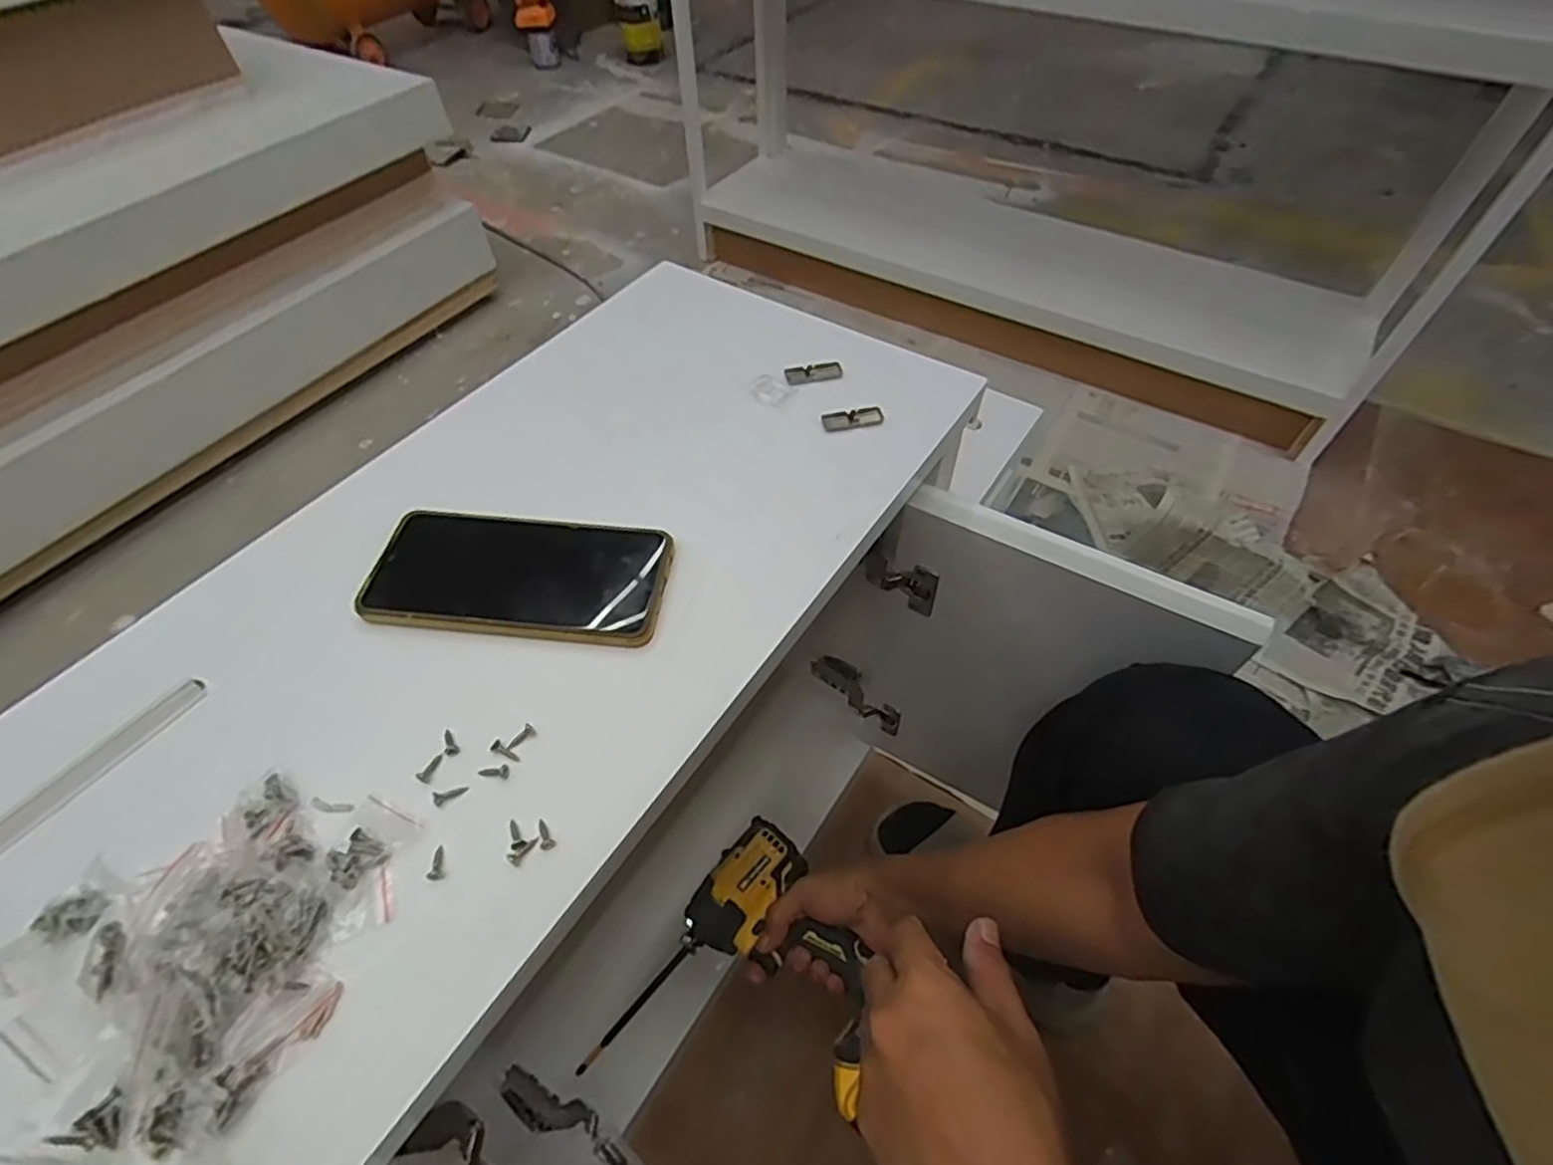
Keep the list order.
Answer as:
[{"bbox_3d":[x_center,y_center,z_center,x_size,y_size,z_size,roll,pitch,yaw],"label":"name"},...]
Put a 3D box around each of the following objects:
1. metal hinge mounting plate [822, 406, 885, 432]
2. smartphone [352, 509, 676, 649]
[{"bbox_3d":[0.055,-0.117,0.494,0.043,0.007,0.017,-7,53,-3],"label":"metal hinge mounting plate"},{"bbox_3d":[-0.152,-0.005,0.411,0.172,0.008,0.082,5,54,6],"label":"smartphone"}]

